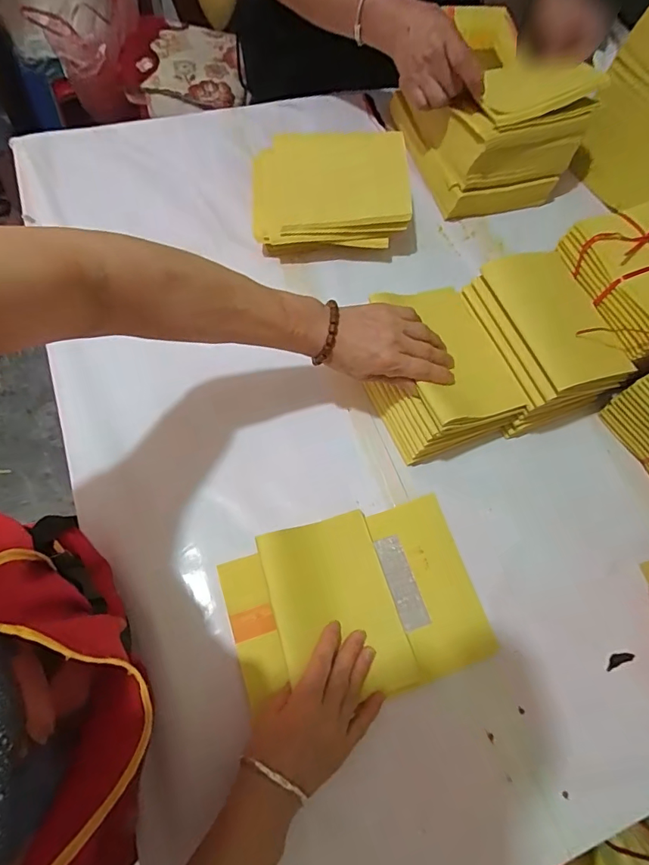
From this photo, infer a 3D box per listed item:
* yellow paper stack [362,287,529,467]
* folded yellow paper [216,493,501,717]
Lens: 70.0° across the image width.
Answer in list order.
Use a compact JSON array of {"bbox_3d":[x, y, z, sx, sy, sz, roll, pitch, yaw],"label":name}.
[{"bbox_3d":[0.118,-0.062,0.506,0.125,0.091,0.162,-21,70,-14],"label":"yellow paper stack"},{"bbox_3d":[0.029,0.155,0.423,0.224,0.041,0.162,-17,69,-9],"label":"folded yellow paper"}]

